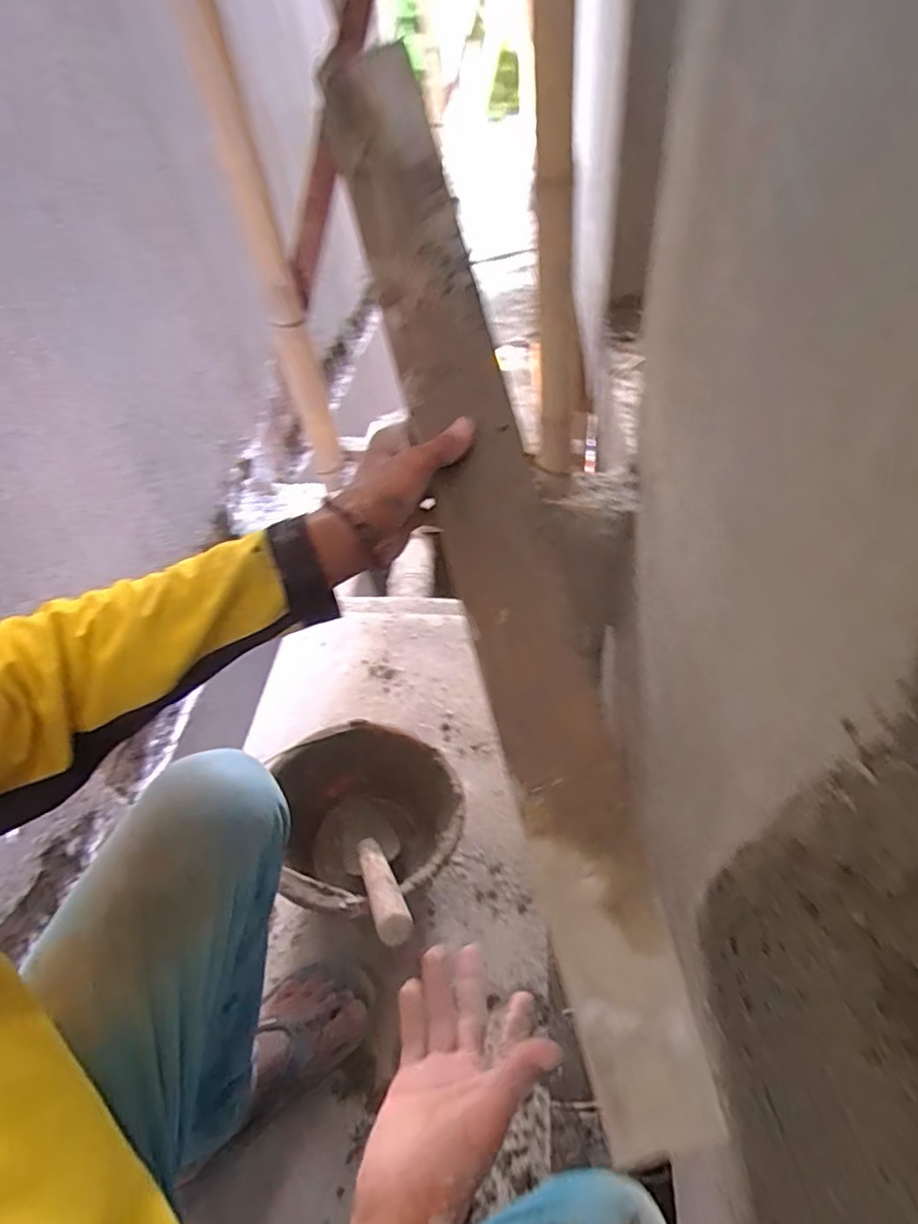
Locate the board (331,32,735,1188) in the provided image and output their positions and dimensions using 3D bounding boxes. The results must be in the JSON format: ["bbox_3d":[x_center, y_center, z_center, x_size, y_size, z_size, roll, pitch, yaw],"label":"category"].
[{"bbox_3d":[0.031,-0.033,0.428,0.078,0.018,0.777,-17,84,10],"label":"board"}]

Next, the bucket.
[{"bbox_3d":[-0.112,0.294,0.809,0.226,0.226,0.232,-4,46,4],"label":"bucket"}]

